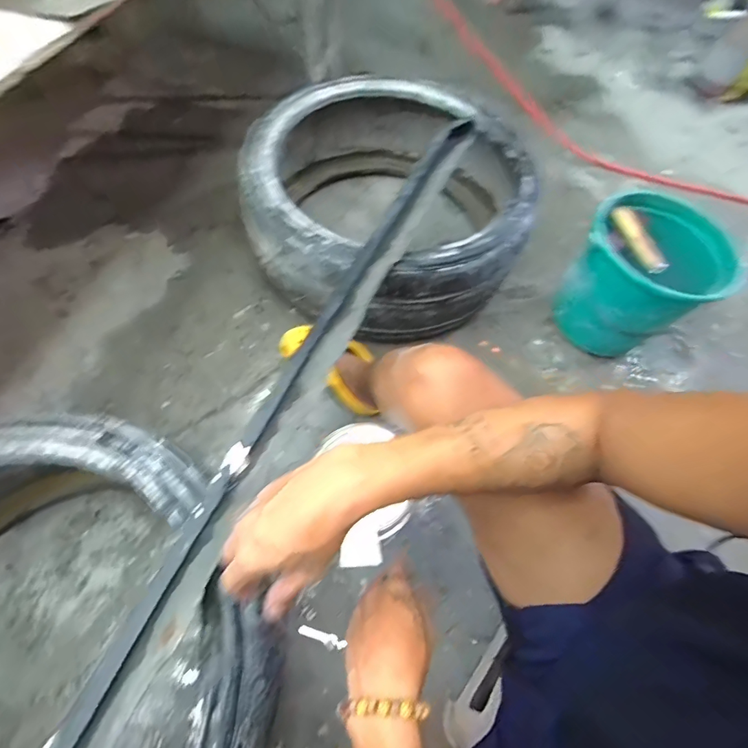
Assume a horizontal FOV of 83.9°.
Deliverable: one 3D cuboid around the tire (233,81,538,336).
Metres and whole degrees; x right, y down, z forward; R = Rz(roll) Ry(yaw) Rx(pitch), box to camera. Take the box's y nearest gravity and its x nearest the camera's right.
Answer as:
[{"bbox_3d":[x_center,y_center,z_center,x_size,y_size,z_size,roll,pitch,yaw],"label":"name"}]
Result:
[{"bbox_3d":[0.033,-0.385,0.954,0.567,0.257,0.595,11,65,1],"label":"tire"}]

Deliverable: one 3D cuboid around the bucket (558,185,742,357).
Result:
[{"bbox_3d":[0.561,-0.214,0.904,0.280,0.229,0.268,1,65,-3],"label":"bucket"}]

